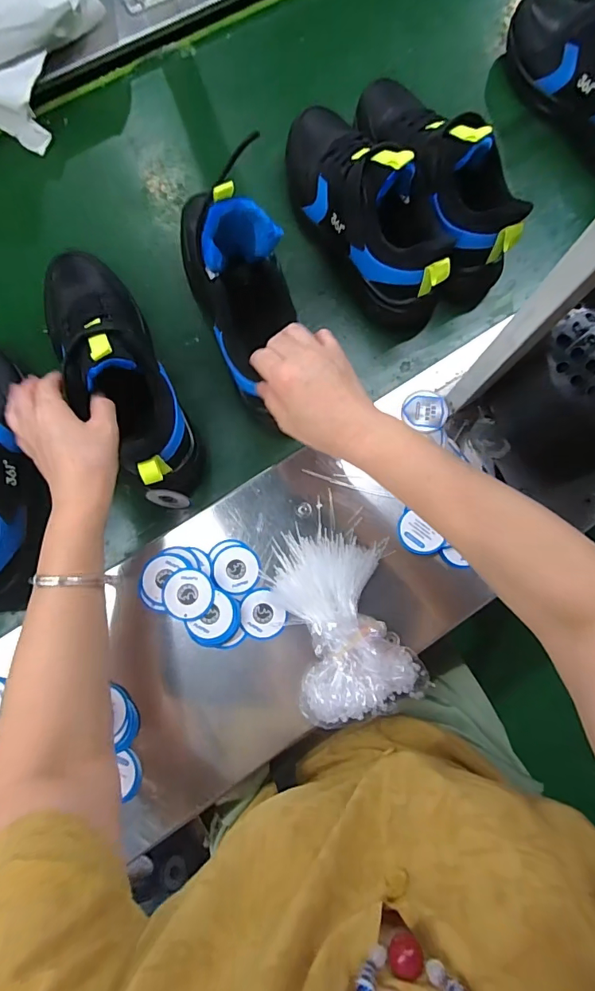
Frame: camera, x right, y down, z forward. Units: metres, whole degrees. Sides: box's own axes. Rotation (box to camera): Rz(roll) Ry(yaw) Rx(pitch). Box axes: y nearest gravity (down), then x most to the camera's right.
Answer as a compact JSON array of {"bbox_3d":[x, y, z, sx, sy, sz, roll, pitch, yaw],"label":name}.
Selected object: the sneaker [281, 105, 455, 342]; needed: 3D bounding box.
[{"bbox_3d":[0.077,-0.326,0.510,0.092,0.153,0.283,-33,86,-8],"label":"sneaker"}]

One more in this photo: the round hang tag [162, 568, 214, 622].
[{"bbox_3d":[-0.106,0.096,0.436,0.047,0.008,0.049,1,75,-5],"label":"round hang tag"}]

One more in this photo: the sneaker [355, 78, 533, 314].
[{"bbox_3d":[0.154,-0.369,0.499,0.091,0.127,0.290,-28,85,-7],"label":"sneaker"}]

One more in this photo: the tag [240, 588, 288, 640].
[{"bbox_3d":[-0.035,0.119,0.447,0.044,0.005,0.047,1,82,-4],"label":"tag"}]

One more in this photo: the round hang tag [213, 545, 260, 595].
[{"bbox_3d":[-0.063,0.075,0.456,0.046,0.007,0.047,1,82,-4],"label":"round hang tag"}]

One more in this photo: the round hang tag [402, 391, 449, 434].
[{"bbox_3d":[0.141,-0.093,0.495,0.049,0.006,0.049,-2,74,7],"label":"round hang tag"}]

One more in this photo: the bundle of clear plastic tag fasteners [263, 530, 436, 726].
[{"bbox_3d":[0.044,0.119,0.433,0.114,0.056,0.169,-17,84,-6],"label":"bundle of clear plastic tag fasteners"}]

